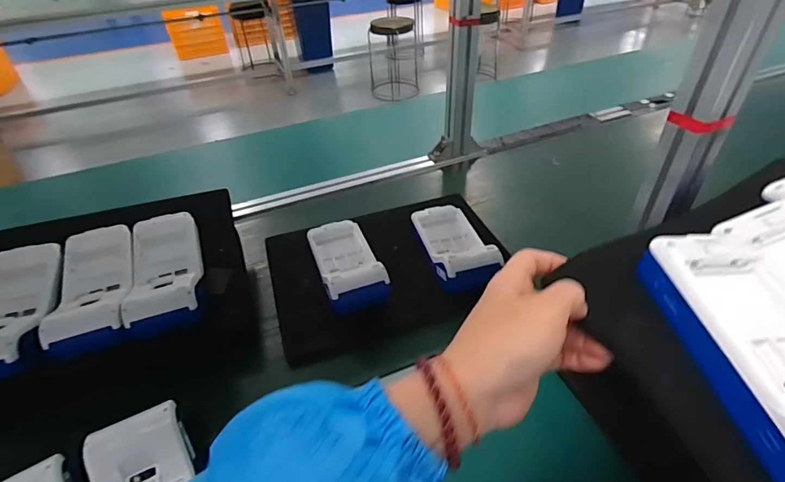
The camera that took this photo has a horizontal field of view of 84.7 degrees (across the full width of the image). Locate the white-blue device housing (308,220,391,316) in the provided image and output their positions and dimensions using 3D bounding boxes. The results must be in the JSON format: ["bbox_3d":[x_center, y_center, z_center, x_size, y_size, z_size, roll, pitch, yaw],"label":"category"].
[{"bbox_3d":[-0.068,0.028,0.614,0.087,0.055,0.200,-15,42,-13],"label":"white-blue device housing"}]

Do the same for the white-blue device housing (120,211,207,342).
[{"bbox_3d":[-0.290,0.035,0.549,0.084,0.035,0.189,-16,42,-15],"label":"white-blue device housing"}]

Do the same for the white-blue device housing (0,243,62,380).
[{"bbox_3d":[-0.450,0.081,0.509,0.091,0.041,0.190,-14,42,-12],"label":"white-blue device housing"}]

